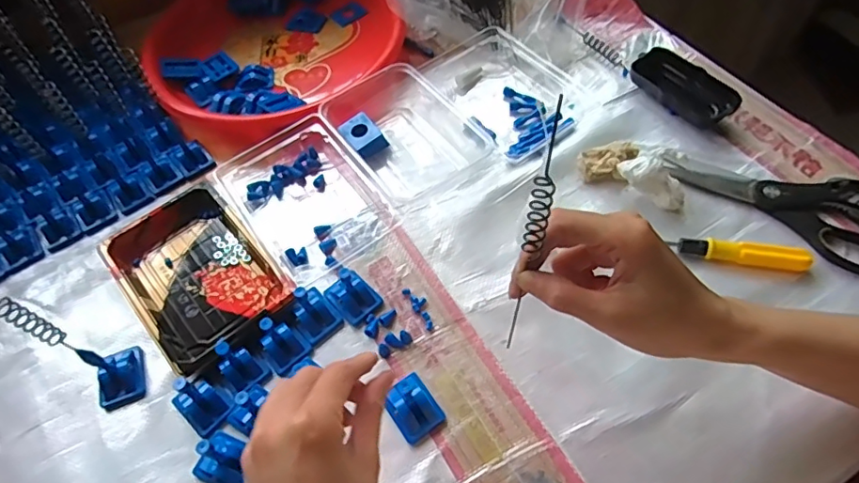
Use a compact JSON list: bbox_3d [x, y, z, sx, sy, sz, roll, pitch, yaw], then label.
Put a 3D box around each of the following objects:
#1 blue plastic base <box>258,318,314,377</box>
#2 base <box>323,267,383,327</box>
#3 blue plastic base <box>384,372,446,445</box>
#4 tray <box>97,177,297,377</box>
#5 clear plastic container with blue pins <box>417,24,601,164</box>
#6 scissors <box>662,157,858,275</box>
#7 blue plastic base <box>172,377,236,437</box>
[{"bbox_3d":[-0.116,0.078,0.421,0.032,0.040,0.032,-32,60,-16],"label":"blue plastic base"},{"bbox_3d":[-0.066,0.042,0.454,0.036,0.024,0.046,-39,62,-20],"label":"base"},{"bbox_3d":[-0.012,0.121,0.399,0.034,0.022,0.043,-31,60,-15],"label":"blue plastic base"},{"bbox_3d":[-0.201,0.026,0.469,0.112,0.026,0.173,-38,62,-19],"label":"tray"},{"bbox_3d":[0.086,-0.172,0.578,0.125,0.028,0.190,-29,59,-14],"label":"clear plastic container with blue pins"},{"bbox_3d":[0.325,-0.039,0.481,0.203,0.013,0.097,29,63,21],"label":"scissors"},{"bbox_3d":[-0.174,0.118,0.403,0.039,0.042,0.033,30,64,22],"label":"blue plastic base"}]

